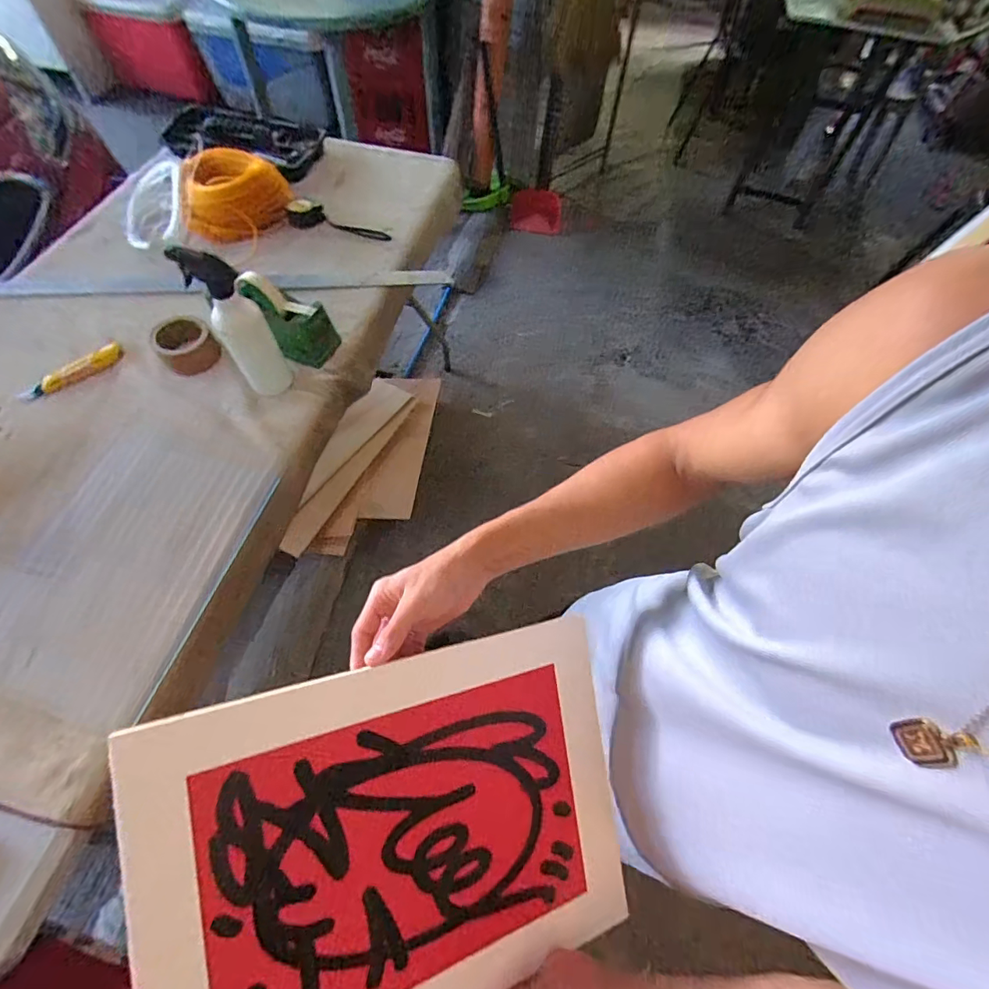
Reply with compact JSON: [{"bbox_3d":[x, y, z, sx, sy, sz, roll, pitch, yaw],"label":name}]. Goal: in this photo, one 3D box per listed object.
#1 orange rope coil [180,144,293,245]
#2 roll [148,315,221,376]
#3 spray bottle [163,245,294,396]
[{"bbox_3d":[-0.554,-0.640,1.015,0.218,0.094,0.210,1,61,-3],"label":"orange rope coil"},{"bbox_3d":[-0.536,-0.260,0.826,0.094,0.049,0.099,-35,69,-20],"label":"roll"},{"bbox_3d":[-0.384,-0.255,0.721,0.074,0.234,0.074,-27,66,-17],"label":"spray bottle"}]

